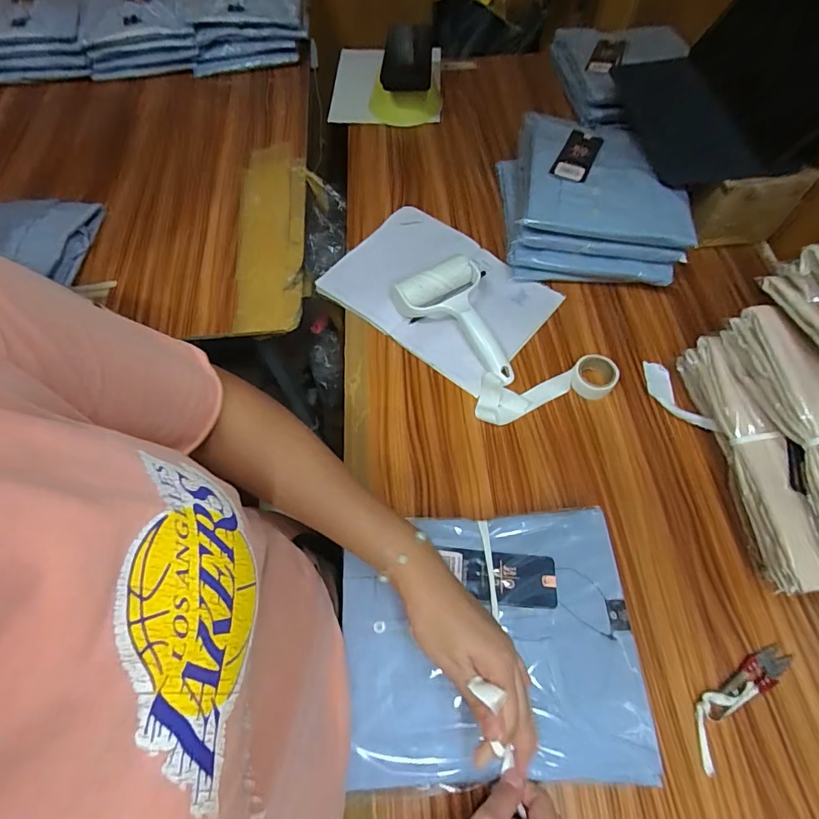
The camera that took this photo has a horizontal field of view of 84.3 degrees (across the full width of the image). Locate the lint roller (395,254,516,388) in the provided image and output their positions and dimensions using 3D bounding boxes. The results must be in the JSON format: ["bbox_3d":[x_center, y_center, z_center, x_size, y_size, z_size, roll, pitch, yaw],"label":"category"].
[{"bbox_3d":[0.074,-0.111,0.571,0.108,0.052,0.180,-34,66,-15],"label":"lint roller"}]

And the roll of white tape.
[{"bbox_3d":[0.161,-0.024,0.535,0.166,0.032,0.057,-9,62,-3],"label":"roll of white tape"}]

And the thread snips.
[{"bbox_3d":[0.285,0.248,0.393,0.127,0.010,0.035,-36,67,-16],"label":"thread snips"}]

